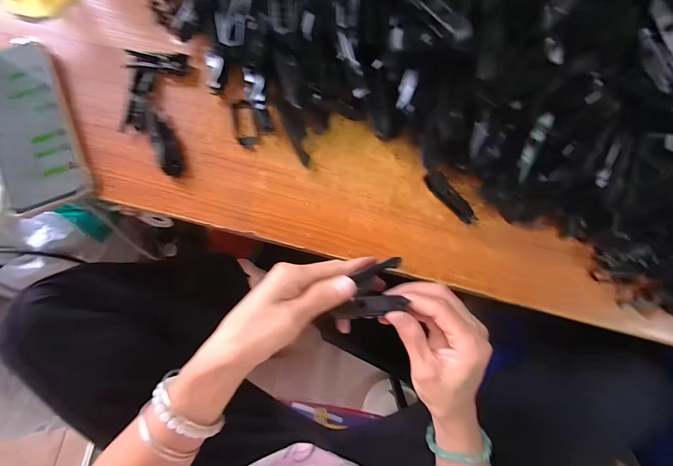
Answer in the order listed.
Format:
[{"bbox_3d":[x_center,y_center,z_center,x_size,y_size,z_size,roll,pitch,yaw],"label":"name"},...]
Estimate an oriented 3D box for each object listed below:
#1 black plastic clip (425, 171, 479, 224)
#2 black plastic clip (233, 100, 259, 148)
[{"bbox_3d":[0.115,-0.035,0.330,0.016,0.013,0.063,-39,87,-5],"label":"black plastic clip"},{"bbox_3d":[-0.092,-0.111,0.335,0.022,0.008,0.046,-8,85,-2],"label":"black plastic clip"}]

